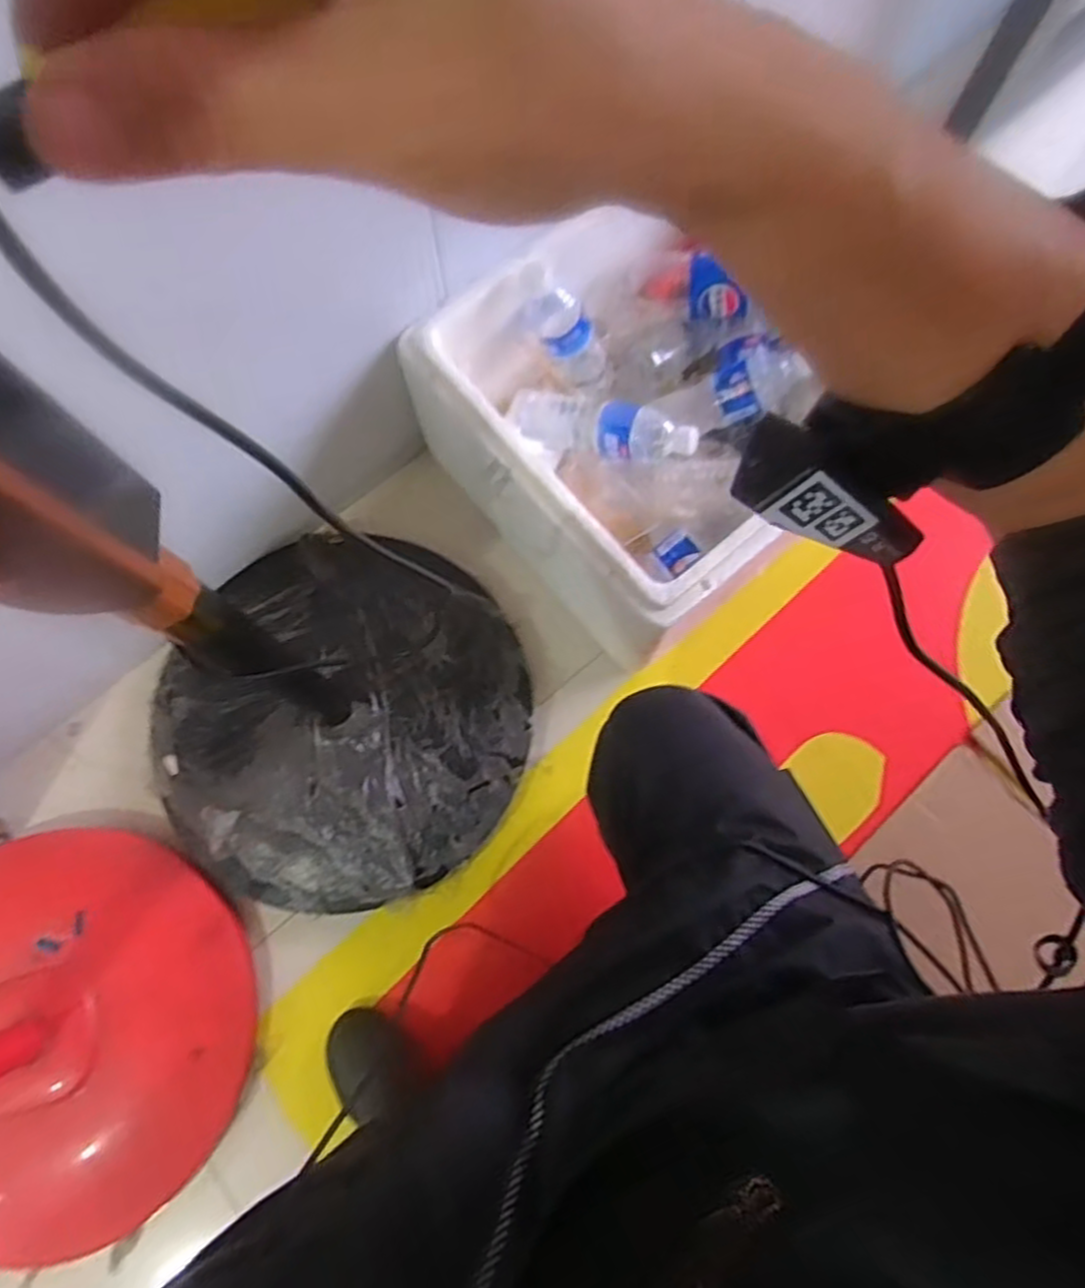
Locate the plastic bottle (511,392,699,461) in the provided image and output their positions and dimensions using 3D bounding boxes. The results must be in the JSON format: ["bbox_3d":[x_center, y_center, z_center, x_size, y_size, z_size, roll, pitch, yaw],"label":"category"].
[{"bbox_3d":[0.061,-0.258,0.877,0.249,0.056,0.066,20,74,35],"label":"plastic bottle"}]

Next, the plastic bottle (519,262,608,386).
[{"bbox_3d":[0.027,-0.349,0.830,0.066,0.177,0.052,-9,74,20],"label":"plastic bottle"}]

